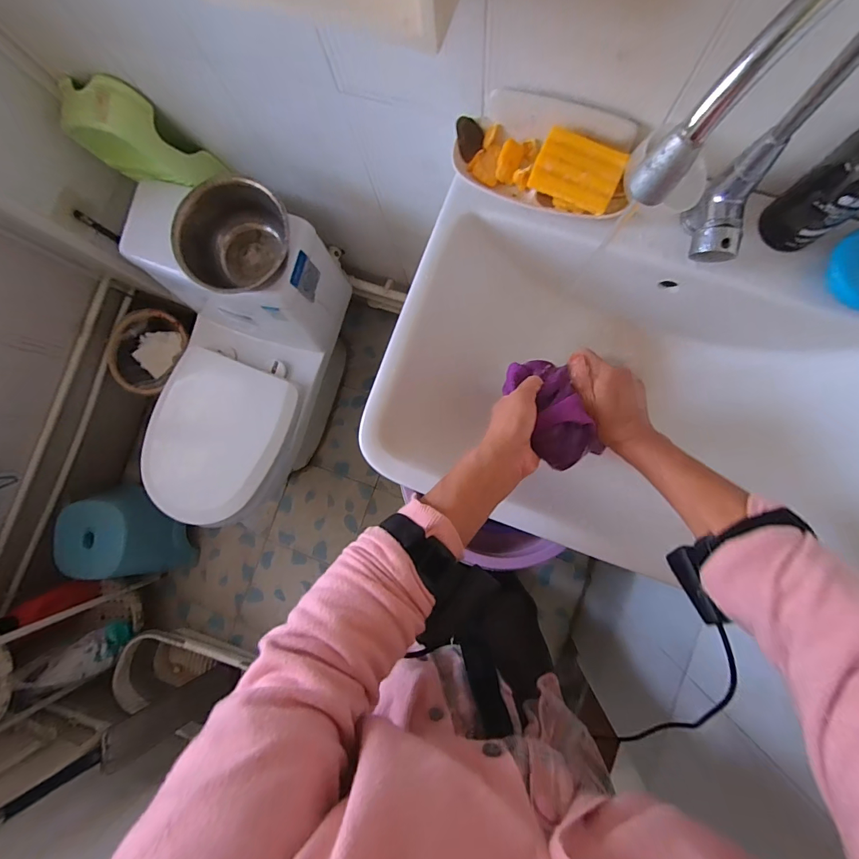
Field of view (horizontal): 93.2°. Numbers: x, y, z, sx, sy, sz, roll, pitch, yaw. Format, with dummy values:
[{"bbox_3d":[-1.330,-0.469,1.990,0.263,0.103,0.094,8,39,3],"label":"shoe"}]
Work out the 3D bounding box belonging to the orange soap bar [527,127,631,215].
[{"bbox_3d":[0.163,-0.282,0.444,0.088,0.032,0.058,26,89,7],"label":"orange soap bar"}]

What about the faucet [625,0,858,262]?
[{"bbox_3d":[0.234,-0.187,0.312,0.203,0.277,0.076,-37,83,2],"label":"faucet"}]

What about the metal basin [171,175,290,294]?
[{"bbox_3d":[-0.336,-0.331,0.737,0.189,0.112,0.188,0,86,6],"label":"metal basin"}]

